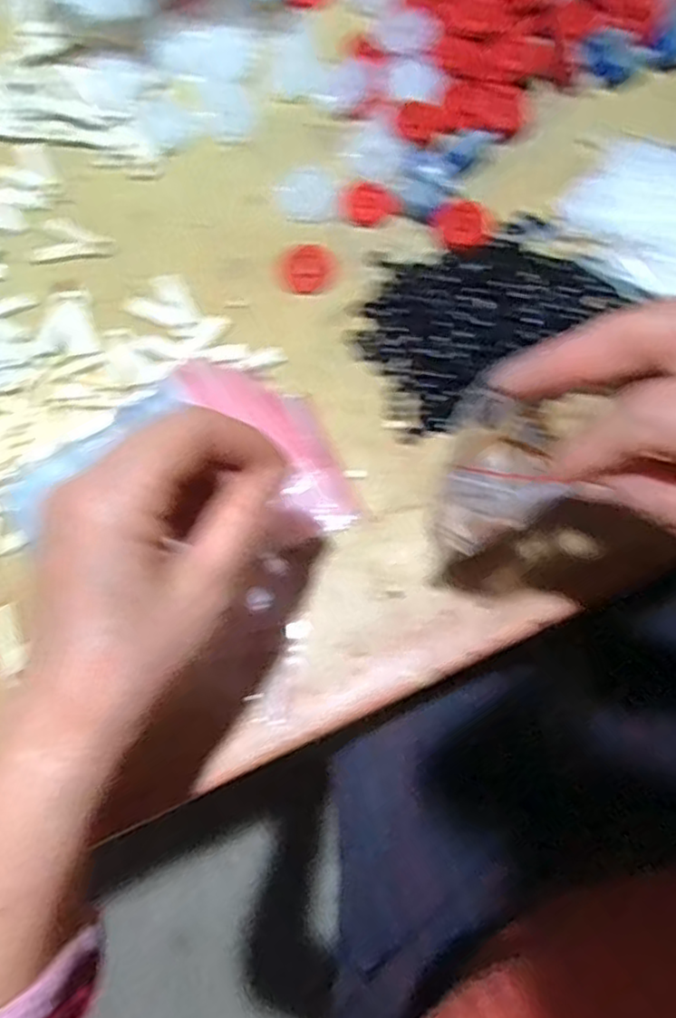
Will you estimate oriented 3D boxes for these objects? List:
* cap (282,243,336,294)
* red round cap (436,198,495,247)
[{"bbox_3d":[-0.018,-0.146,0.411,0.032,0.004,0.033,0,76,1],"label":"cap"},{"bbox_3d":[0.075,-0.171,0.406,0.031,0.008,0.027,-25,76,-5],"label":"red round cap"}]

